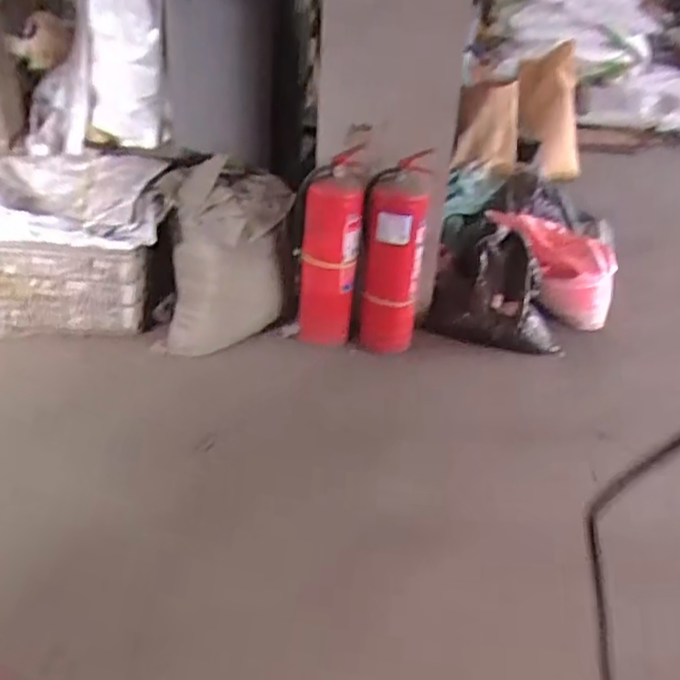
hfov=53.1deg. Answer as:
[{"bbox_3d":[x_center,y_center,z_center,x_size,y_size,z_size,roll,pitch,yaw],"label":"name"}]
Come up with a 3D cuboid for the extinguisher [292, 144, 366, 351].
[{"bbox_3d":[-0.024,-0.231,1.899,0.160,0.543,0.197,7,32,5],"label":"extinguisher"}]

